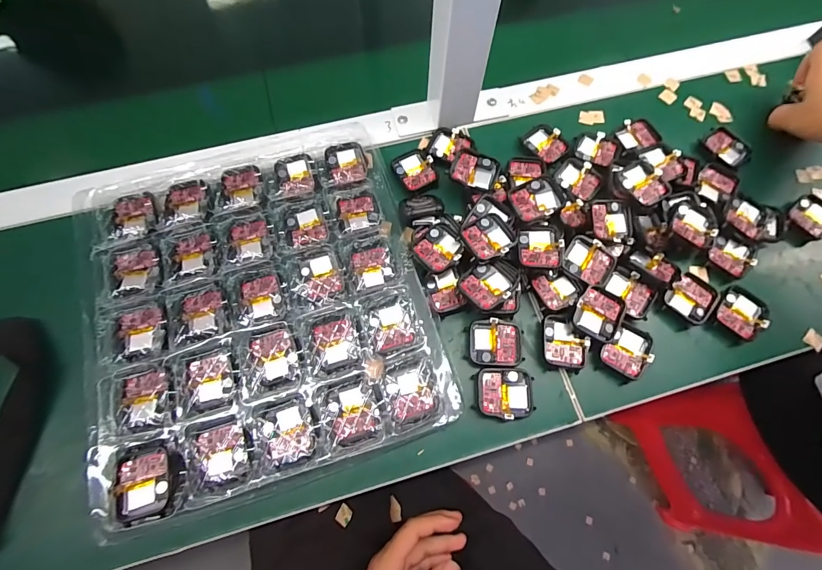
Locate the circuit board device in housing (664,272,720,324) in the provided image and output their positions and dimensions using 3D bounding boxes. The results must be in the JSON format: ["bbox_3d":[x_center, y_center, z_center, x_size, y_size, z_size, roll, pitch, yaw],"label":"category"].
[{"bbox_3d":[0.246,0.013,0.327,0.035,0.013,0.043,38,74,12],"label":"circuit board device in housing"}]

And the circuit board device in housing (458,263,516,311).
[{"bbox_3d":[0.062,0.000,0.302,0.040,0.005,0.037,-36,70,-19],"label":"circuit board device in housing"}]

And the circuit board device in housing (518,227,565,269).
[{"bbox_3d":[0.110,-0.033,0.318,0.038,0.009,0.040,2,70,0],"label":"circuit board device in housing"}]

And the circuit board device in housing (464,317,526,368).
[{"bbox_3d":[0.069,0.047,0.303,0.045,0.009,0.037,6,70,1],"label":"circuit board device in housing"}]

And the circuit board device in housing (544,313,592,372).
[{"bbox_3d":[0.128,0.045,0.305,0.037,0.017,0.043,9,70,2],"label":"circuit board device in housing"}]

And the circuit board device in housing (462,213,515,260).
[{"bbox_3d":[0.064,-0.038,0.314,0.036,0.015,0.038,-28,73,-10],"label":"circuit board device in housing"}]

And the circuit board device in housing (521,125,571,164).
[{"bbox_3d":[0.137,-0.144,0.374,0.036,0.008,0.043,-43,76,-15],"label":"circuit board device in housing"}]

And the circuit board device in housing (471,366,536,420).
[{"bbox_3d":[0.073,0.085,0.292,0.046,0.010,0.038,3,70,0],"label":"circuit board device in housing"}]

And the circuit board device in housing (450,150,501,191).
[{"bbox_3d":[0.058,-0.102,0.341,0.043,0.015,0.036,17,71,5],"label":"circuit board device in housing"}]

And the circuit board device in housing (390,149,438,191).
[{"bbox_3d":[0.004,-0.112,0.361,0.036,0.011,0.042,-27,73,-10],"label":"circuit board device in housing"}]

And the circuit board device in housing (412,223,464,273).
[{"bbox_3d":[0.023,-0.029,0.318,0.039,0.017,0.038,-42,76,-14],"label":"circuit board device in housing"}]

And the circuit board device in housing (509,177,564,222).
[{"bbox_3d":[0.110,-0.074,0.324,0.040,0.011,0.040,-21,68,3],"label":"circuit board device in housing"}]

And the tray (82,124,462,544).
[{"bbox_3d":[-0.125,0.010,0.307,0.253,0.017,0.283,-15,72,-7],"label":"tray"}]

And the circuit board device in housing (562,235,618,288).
[{"bbox_3d":[0.156,-0.021,0.323,0.042,0.005,0.036,24,83,4],"label":"circuit board device in housing"}]

